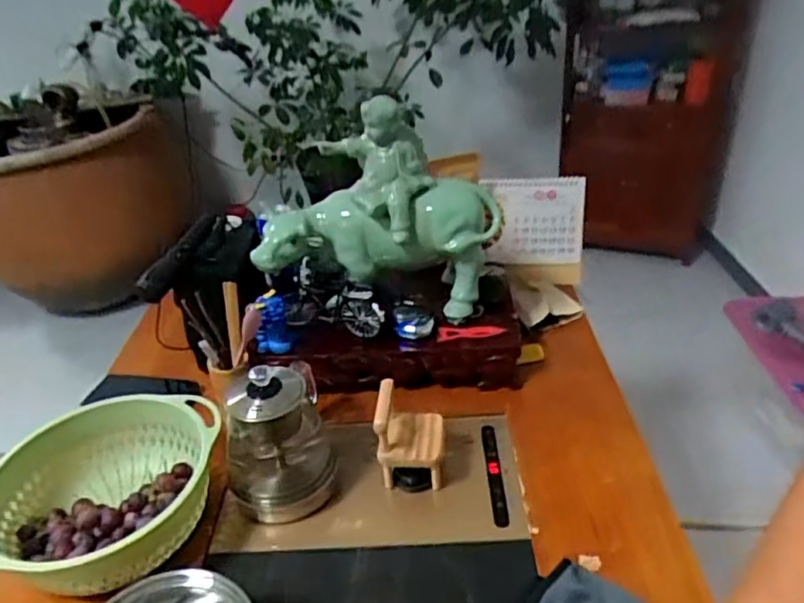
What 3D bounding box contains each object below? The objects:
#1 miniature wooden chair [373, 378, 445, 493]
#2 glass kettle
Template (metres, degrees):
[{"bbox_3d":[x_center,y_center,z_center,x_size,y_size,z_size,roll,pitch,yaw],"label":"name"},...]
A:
[{"bbox_3d":[0.012,0.167,0.760,0.081,0.126,0.072,-3,33,2],"label":"miniature wooden chair"},{"bbox_3d":[-0.155,0.158,0.752,0.126,0.172,0.142,-14,34,-14],"label":"glass kettle"}]

